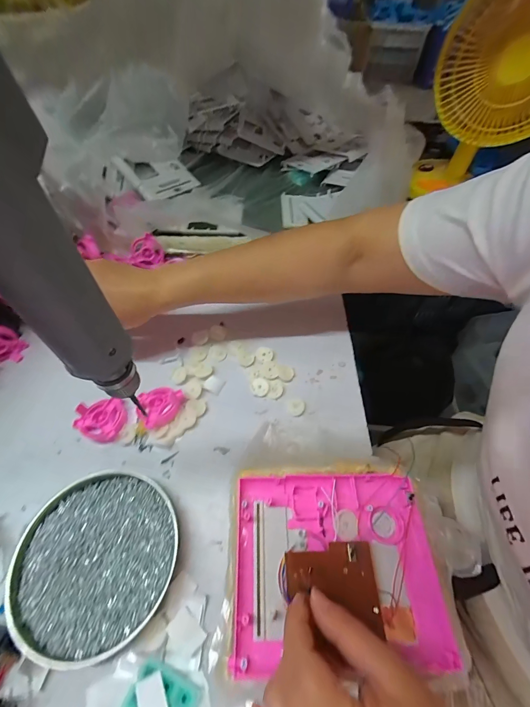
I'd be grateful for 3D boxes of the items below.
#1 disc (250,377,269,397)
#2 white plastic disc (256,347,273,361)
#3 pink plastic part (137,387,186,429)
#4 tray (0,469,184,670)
[{"bbox_3d":[-0.006,0.041,0.382,0.022,0.004,0.022,1,55,-1],"label":"disc"},{"bbox_3d":[0.000,0.000,0.407,0.023,0.005,0.021,1,55,-1],"label":"white plastic disc"},{"bbox_3d":[-0.125,0.062,0.354,0.052,0.019,0.049,7,55,3],"label":"pink plastic part"},{"bbox_3d":[-0.149,0.179,0.273,0.131,0.027,0.134,1,55,-1],"label":"tray"}]

